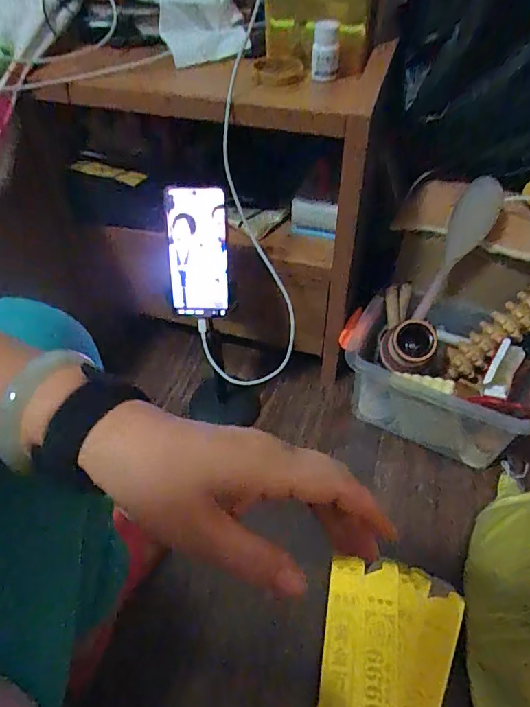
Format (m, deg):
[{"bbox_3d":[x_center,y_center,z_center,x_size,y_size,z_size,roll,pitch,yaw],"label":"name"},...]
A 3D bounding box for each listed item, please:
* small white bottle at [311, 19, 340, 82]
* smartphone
[{"bbox_3d":[0.068,-0.340,0.527,0.029,0.053,0.026,3,49,4],"label":"small white bottle"},{"bbox_3d":[-0.084,-0.121,0.582,0.075,0.161,0.014,4,23,9],"label":"smartphone"}]

